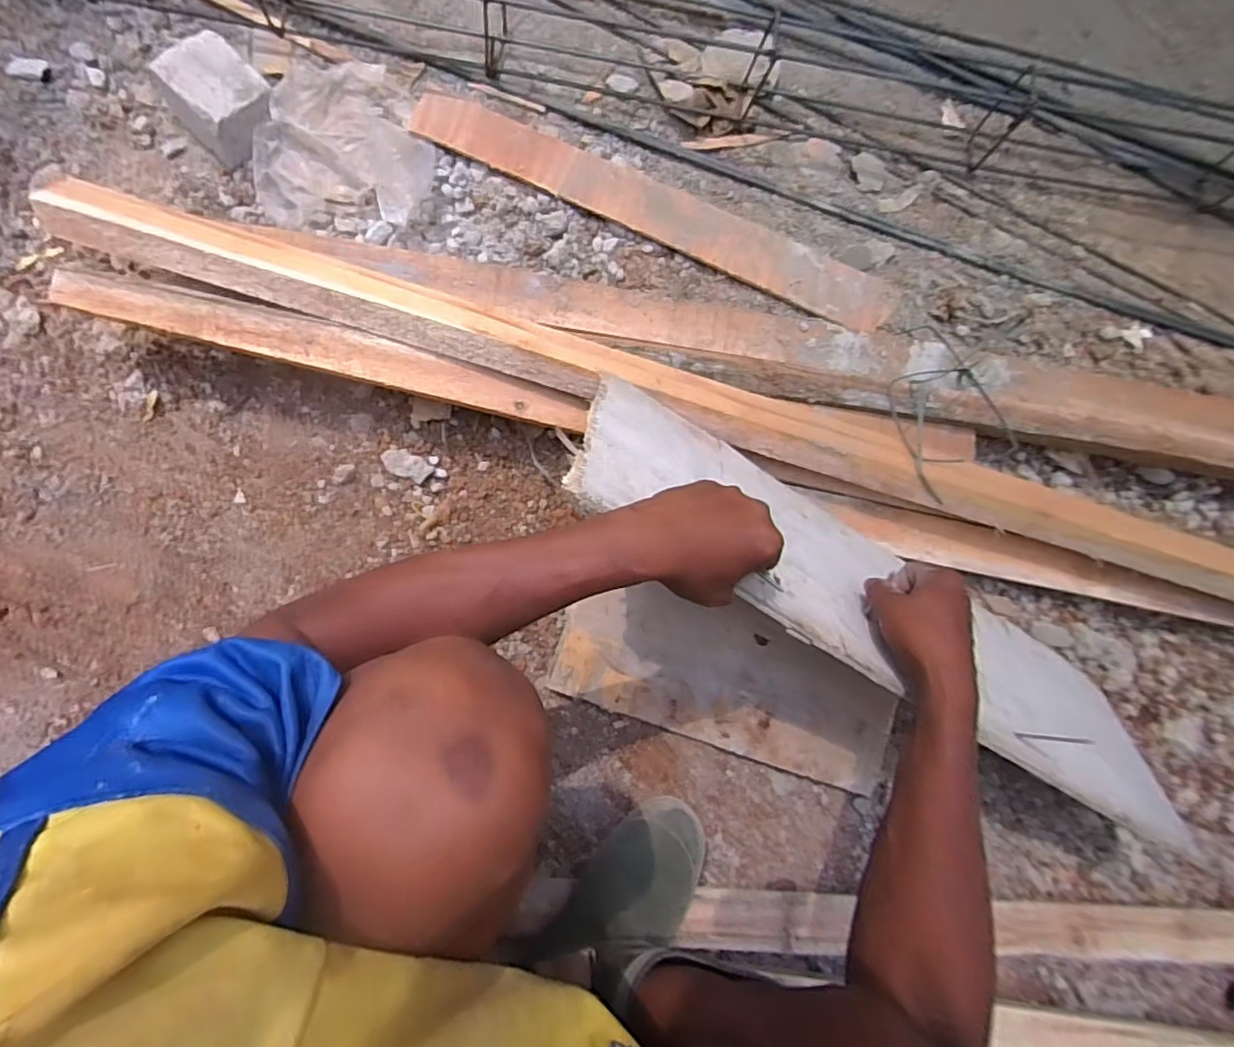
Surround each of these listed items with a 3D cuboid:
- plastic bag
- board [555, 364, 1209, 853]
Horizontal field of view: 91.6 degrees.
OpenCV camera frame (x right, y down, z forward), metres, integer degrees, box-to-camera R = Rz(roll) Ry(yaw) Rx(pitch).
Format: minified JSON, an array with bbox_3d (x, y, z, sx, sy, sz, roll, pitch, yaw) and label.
[{"bbox_3d":[-0.346,-0.486,0.759,0.211,0.047,0.233,0,85,-6],"label":"plastic bag"},{"bbox_3d":[0.275,0.088,0.592,0.706,0.233,0.017,29,124,-15],"label":"board"}]

